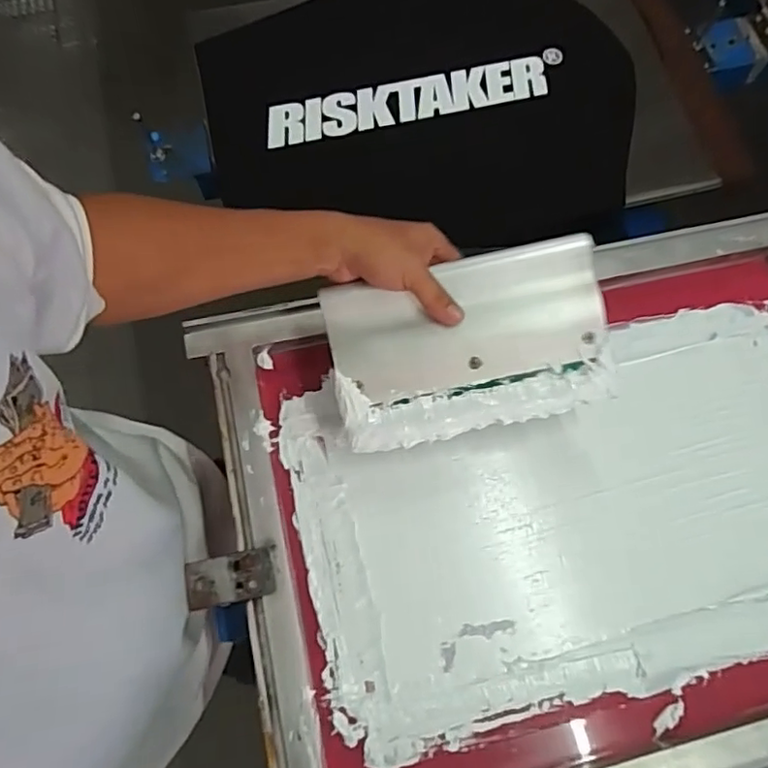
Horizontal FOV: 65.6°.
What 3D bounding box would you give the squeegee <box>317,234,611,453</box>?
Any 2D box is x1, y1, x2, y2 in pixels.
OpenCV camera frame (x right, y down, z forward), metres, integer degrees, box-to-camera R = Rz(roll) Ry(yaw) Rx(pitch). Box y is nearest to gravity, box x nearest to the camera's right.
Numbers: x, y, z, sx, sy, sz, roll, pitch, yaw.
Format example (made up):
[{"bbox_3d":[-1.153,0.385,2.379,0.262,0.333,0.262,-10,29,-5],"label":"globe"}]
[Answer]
[{"bbox_3d":[0.068,-0.032,0.510,0.229,0.032,0.141,-12,97,0],"label":"squeegee"}]

